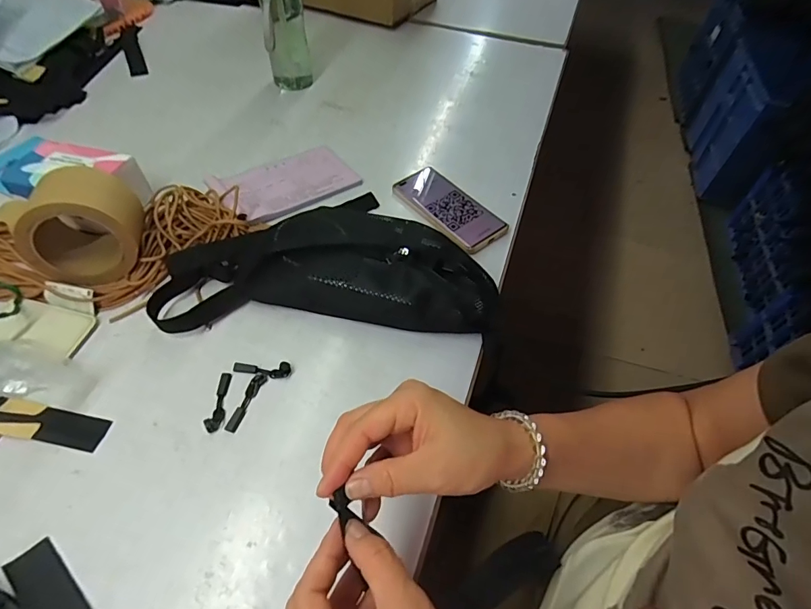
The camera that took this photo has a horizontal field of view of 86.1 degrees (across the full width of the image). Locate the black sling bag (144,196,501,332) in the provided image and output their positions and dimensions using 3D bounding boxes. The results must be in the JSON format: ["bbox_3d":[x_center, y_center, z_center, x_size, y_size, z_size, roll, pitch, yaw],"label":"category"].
[{"bbox_3d":[-0.085,-0.047,0.493,0.367,0.075,0.156,1,53,-3],"label":"black sling bag"}]

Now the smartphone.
[{"bbox_3d":[0.060,-0.137,0.605,0.076,0.009,0.167,-30,60,-24],"label":"smartphone"}]

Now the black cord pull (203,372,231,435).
[{"bbox_3d":[-0.181,0.094,0.423,0.013,0.006,0.061,5,53,-1],"label":"black cord pull"}]

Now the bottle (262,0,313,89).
[{"bbox_3d":[-0.200,-0.464,0.720,0.071,0.213,0.073,-8,54,-10],"label":"bottle"}]

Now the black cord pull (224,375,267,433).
[{"bbox_3d":[-0.156,0.094,0.425,0.012,0.004,0.062,17,54,9],"label":"black cord pull"}]

